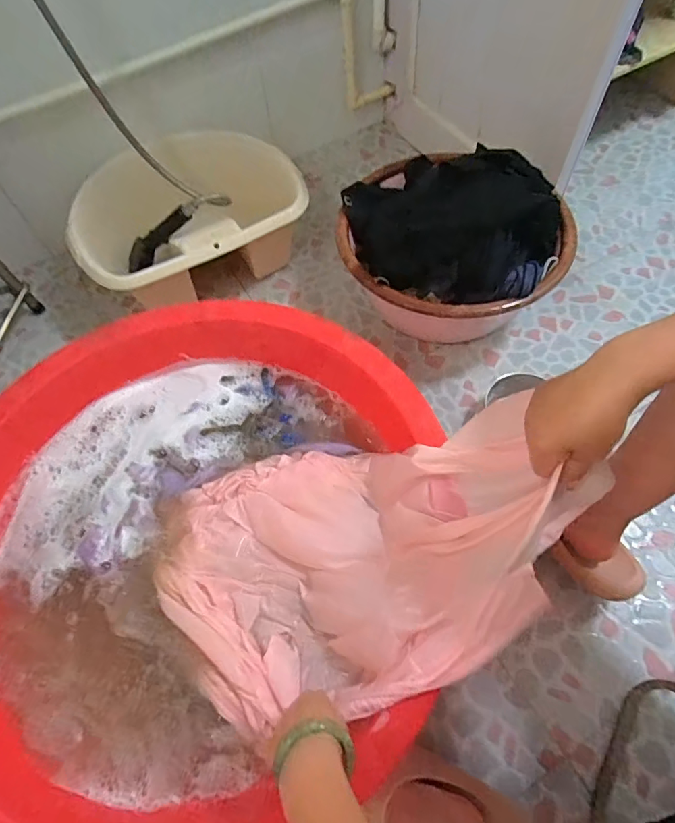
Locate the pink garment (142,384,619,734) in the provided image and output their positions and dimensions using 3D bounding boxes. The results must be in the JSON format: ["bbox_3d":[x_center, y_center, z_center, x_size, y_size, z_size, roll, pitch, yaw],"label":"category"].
[{"bbox_3d":[-0.003,0.152,0.537,0.446,0.214,0.324,-15,61,-5],"label":"pink garment"}]

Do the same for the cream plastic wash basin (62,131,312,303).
[{"bbox_3d":[-0.285,-0.390,0.939,0.435,0.170,0.343,-18,62,-4],"label":"cream plastic wash basin"}]

